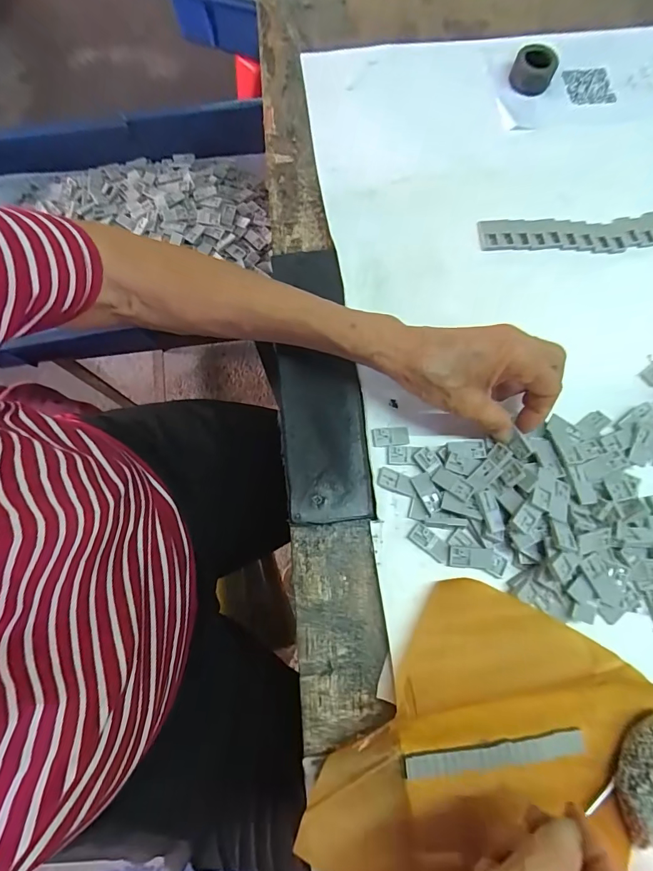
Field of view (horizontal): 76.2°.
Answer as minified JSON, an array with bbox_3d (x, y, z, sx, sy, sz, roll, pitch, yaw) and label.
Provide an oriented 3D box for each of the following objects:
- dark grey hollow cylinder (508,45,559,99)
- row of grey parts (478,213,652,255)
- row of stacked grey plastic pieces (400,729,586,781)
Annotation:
[{"bbox_3d":[0.193,-0.339,0.386,0.036,0.025,0.029,29,78,8],"label":"dark grey hollow cylinder"},{"bbox_3d":[0.207,-0.168,0.348,0.154,0.007,0.032,-2,76,1],"label":"row of grey parts"},{"bbox_3d":[0.103,0.197,0.255,0.113,0.007,0.015,-7,76,0],"label":"row of stacked grey plastic pieces"}]

